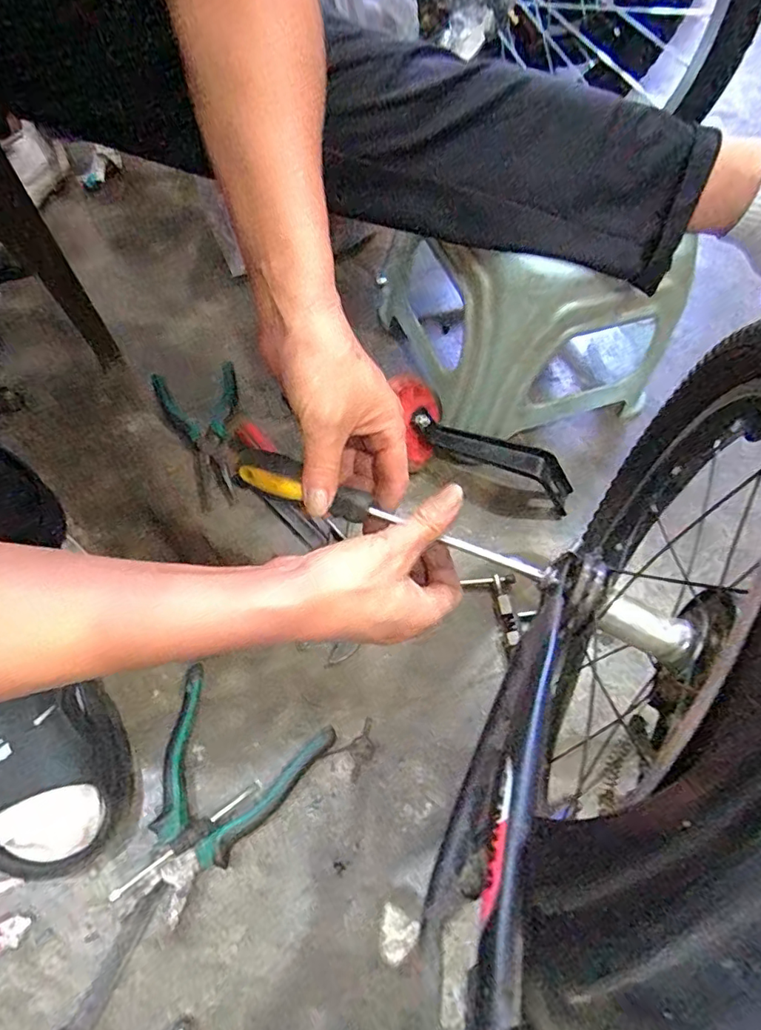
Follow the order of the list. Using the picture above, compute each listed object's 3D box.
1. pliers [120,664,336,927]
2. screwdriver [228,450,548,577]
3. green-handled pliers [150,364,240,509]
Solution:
[{"bbox_3d":[-0.134,0.230,0.428,0.137,0.024,0.165,20,62,7],"label":"pliers"},{"bbox_3d":[0.003,0.000,0.352,0.223,0.024,0.020,21,62,9],"label":"screwdriver"},{"bbox_3d":[-0.191,-0.100,0.596,0.091,0.012,0.189,-20,65,-14],"label":"green-handled pliers"}]

